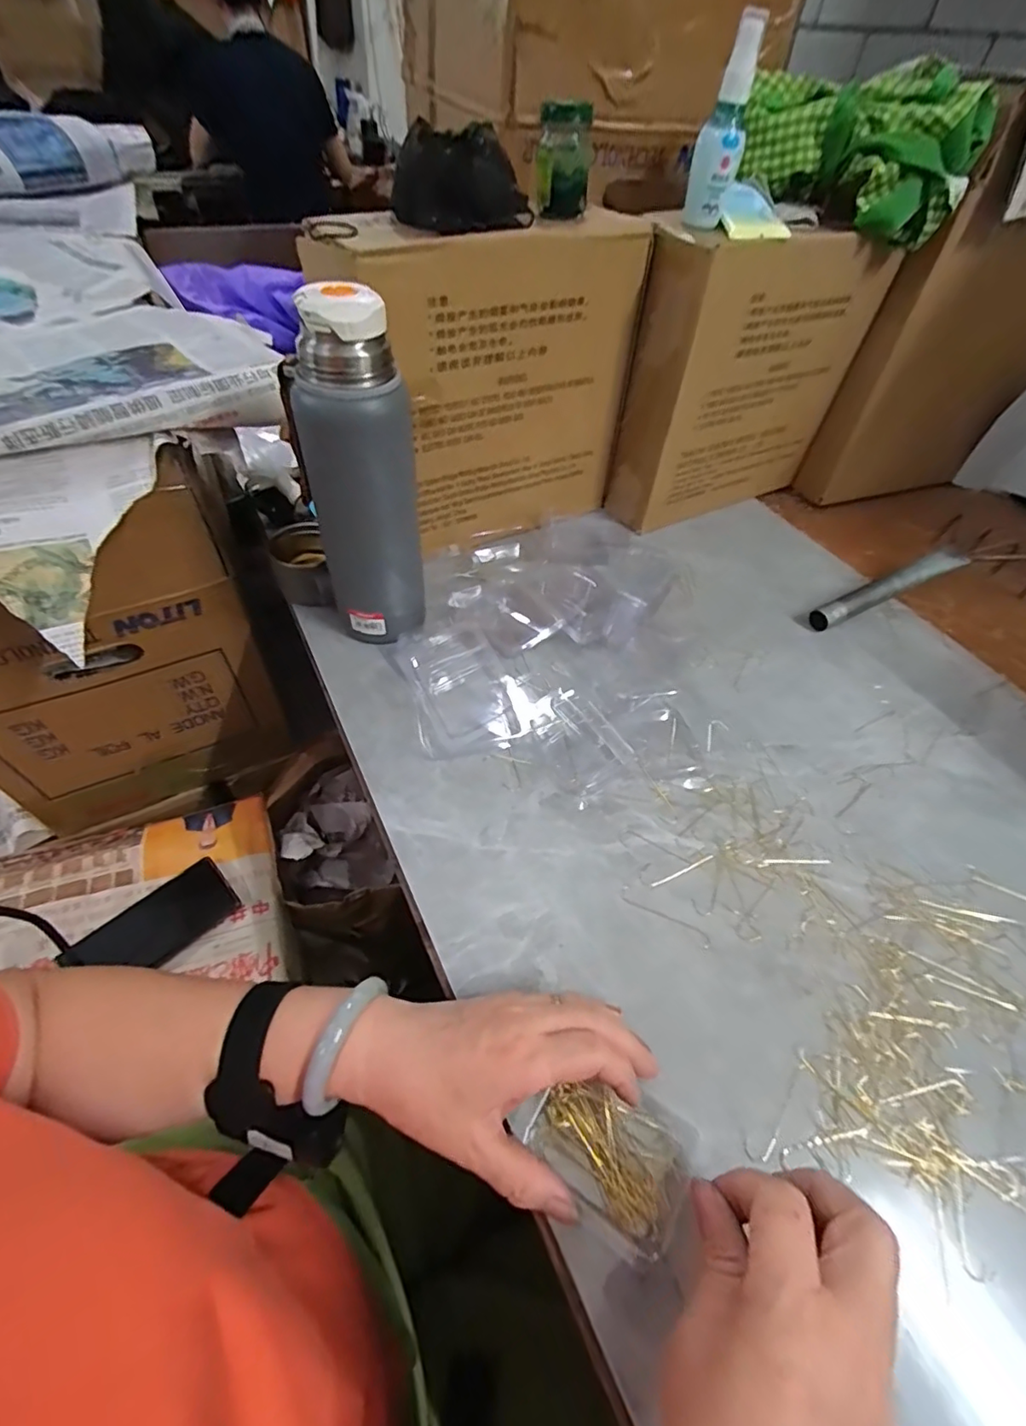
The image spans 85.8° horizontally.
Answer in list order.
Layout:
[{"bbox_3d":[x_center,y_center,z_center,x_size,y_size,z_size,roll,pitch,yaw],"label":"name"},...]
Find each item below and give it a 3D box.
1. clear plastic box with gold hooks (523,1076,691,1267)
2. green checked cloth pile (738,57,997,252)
[{"bbox_3d":[0.049,0.228,0.287,0.077,0.020,0.053,31,55,18],"label":"clear plastic box with gold hooks"},{"bbox_3d":[0.317,-0.525,0.516,0.208,0.097,0.095,27,54,16],"label":"green checked cloth pile"}]

